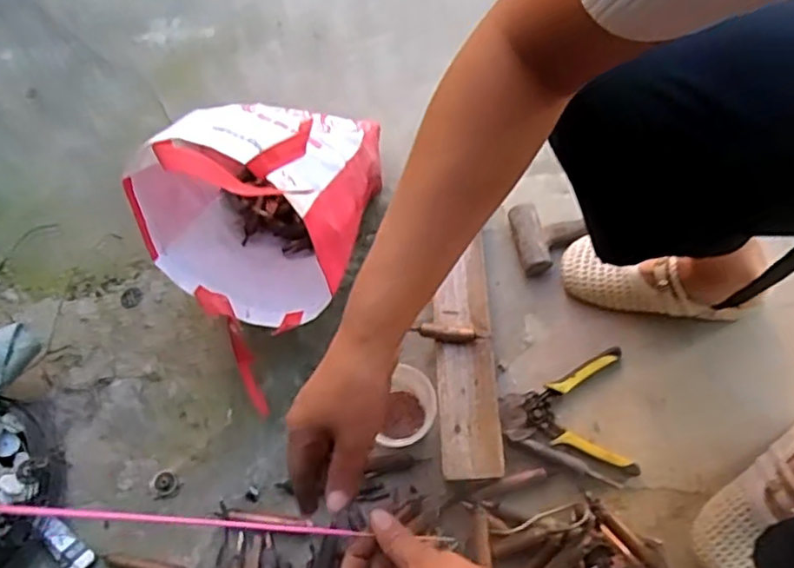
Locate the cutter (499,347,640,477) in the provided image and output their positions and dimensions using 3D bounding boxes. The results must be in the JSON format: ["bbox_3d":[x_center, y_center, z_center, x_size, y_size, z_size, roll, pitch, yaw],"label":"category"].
[{"bbox_3d":[0.209,0.159,0.787,0.154,0.016,0.147,-3,71,4],"label":"cutter"}]

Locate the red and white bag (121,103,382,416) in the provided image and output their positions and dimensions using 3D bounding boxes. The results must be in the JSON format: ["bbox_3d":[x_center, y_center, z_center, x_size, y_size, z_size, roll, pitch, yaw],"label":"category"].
[{"bbox_3d":[-0.132,-0.089,0.778,0.326,0.286,0.289,-34,72,-7],"label":"red and white bag"}]

